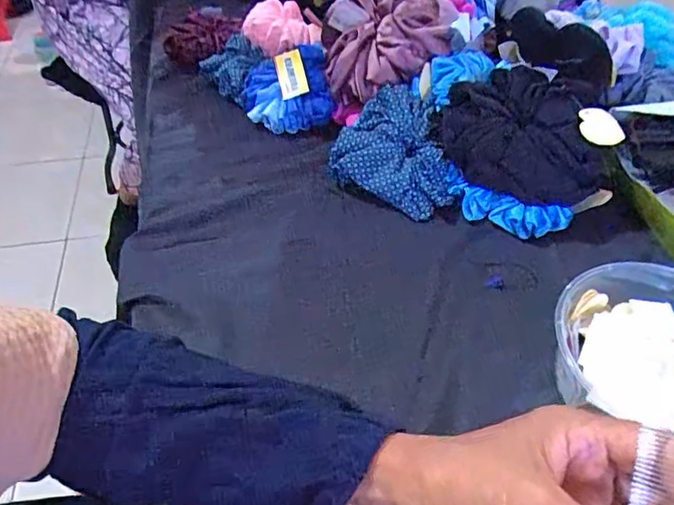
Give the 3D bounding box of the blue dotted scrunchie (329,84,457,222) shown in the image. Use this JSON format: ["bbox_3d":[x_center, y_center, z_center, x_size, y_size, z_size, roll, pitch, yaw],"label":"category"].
[{"bbox_3d":[0.066,-0.102,0.521,0.118,0.061,0.113,22,49,19],"label":"blue dotted scrunchie"}]

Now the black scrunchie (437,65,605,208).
[{"bbox_3d":[0.167,-0.106,0.496,0.128,0.035,0.133,-14,89,12],"label":"black scrunchie"}]

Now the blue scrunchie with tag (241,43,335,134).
[{"bbox_3d":[-0.058,-0.186,0.602,0.092,0.062,0.087,-9,47,-10],"label":"blue scrunchie with tag"}]

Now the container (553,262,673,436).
[{"bbox_3d":[0.222,0.074,0.358,0.150,0.056,0.139,25,50,21],"label":"container"}]

